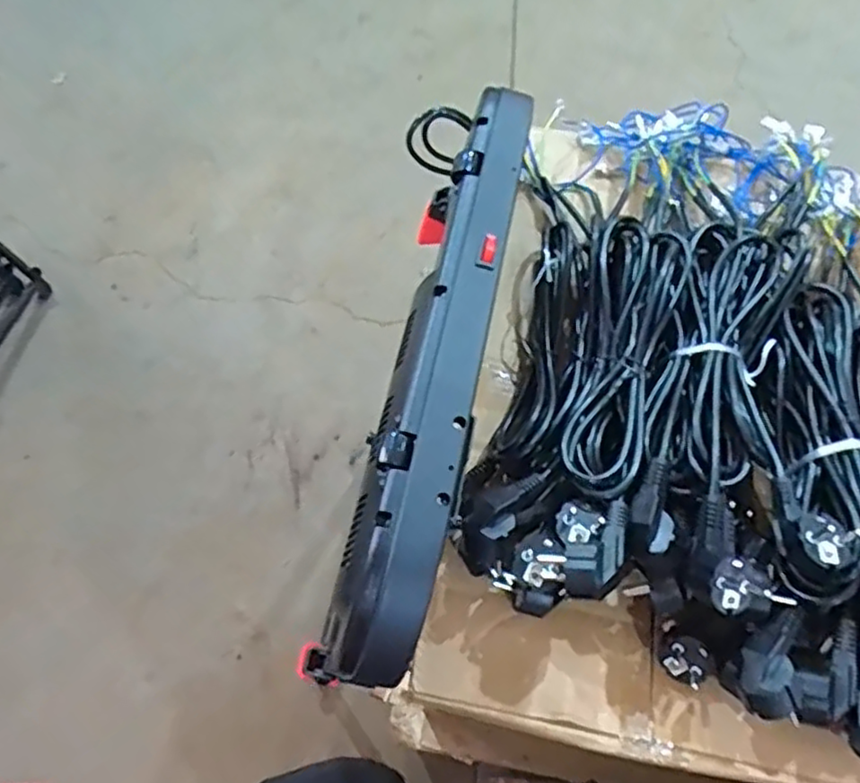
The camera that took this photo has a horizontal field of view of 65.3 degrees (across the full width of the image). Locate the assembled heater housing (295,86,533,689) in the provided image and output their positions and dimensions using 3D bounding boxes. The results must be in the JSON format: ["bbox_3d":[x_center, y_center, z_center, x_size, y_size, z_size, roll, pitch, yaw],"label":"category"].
[{"bbox_3d":[0.002,-0.030,0.464,0.074,0.059,0.430,10,65,5],"label":"assembled heater housing"}]

